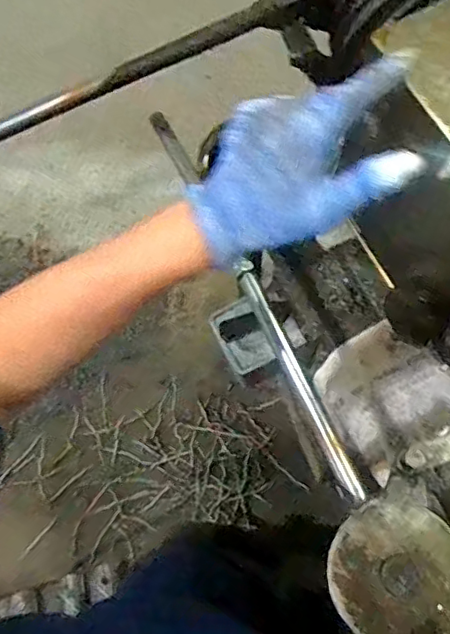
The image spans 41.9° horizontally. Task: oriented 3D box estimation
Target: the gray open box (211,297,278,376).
[{"bbox_3d":[0.023,0.025,0.717,0.053,0.014,0.084,-27,89,-9],"label":"gray open box"}]

